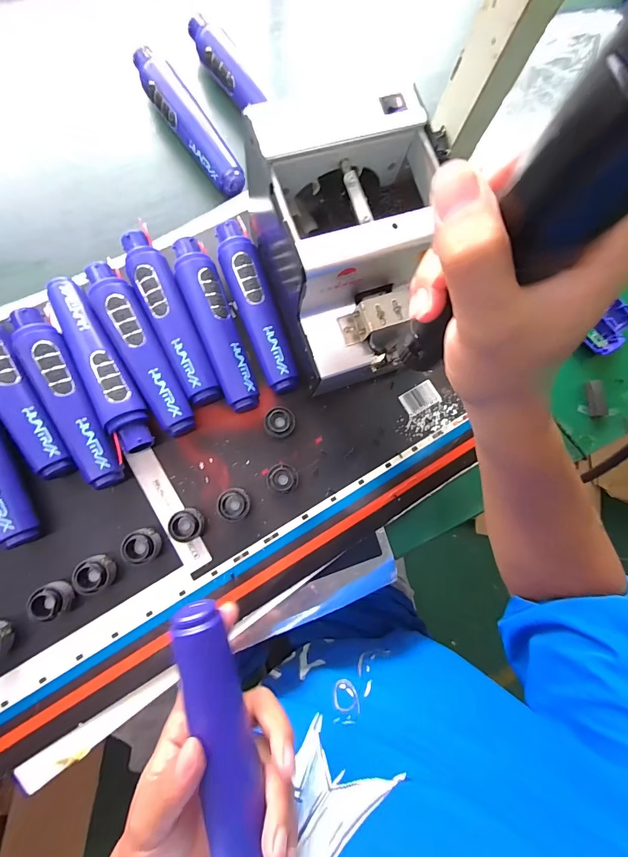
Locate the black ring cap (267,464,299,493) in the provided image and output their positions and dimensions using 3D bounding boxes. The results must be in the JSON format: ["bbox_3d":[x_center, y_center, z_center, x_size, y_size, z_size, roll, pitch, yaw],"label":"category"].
[{"bbox_3d":[-0.030,0.047,0.353,0.028,0.024,0.027,1,81,-7],"label":"black ring cap"}]

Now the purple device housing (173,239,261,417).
[{"bbox_3d":[-0.094,-0.100,0.358,0.036,0.032,0.172,-21,85,-9],"label":"purple device housing"}]

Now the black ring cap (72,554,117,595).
[{"bbox_3d":[-0.190,0.126,0.323,0.025,0.025,0.029,-26,85,-10],"label":"black ring cap"}]

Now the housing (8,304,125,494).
[{"bbox_3d":[-0.220,-0.029,0.335,0.034,0.037,0.173,-25,85,-10],"label":"housing"}]

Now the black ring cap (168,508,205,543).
[{"bbox_3d":[-0.115,0.087,0.337,0.025,0.028,0.027,1,81,-7],"label":"black ring cap"}]

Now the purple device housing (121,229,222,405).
[{"bbox_3d":[-0.136,-0.104,0.353,0.035,0.036,0.172,-23,85,-9],"label":"purple device housing"}]

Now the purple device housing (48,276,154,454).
[{"bbox_3d":[-0.197,-0.058,0.341,0.037,0.034,0.173,-30,86,-10],"label":"purple device housing"}]

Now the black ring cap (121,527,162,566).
[{"bbox_3d":[-0.153,0.105,0.331,0.028,0.023,0.029,1,81,-7],"label":"black ring cap"}]

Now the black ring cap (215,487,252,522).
[{"bbox_3d":[-0.075,0.071,0.346,0.027,0.022,0.030,2,81,-6],"label":"black ring cap"}]

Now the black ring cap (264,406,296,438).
[{"bbox_3d":[-0.033,-0.006,0.360,0.029,0.024,0.028,1,81,-7],"label":"black ring cap"}]

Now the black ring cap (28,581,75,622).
[{"bbox_3d":[-0.221,0.146,0.314,0.030,0.019,0.026,-1,82,-7],"label":"black ring cap"}]

